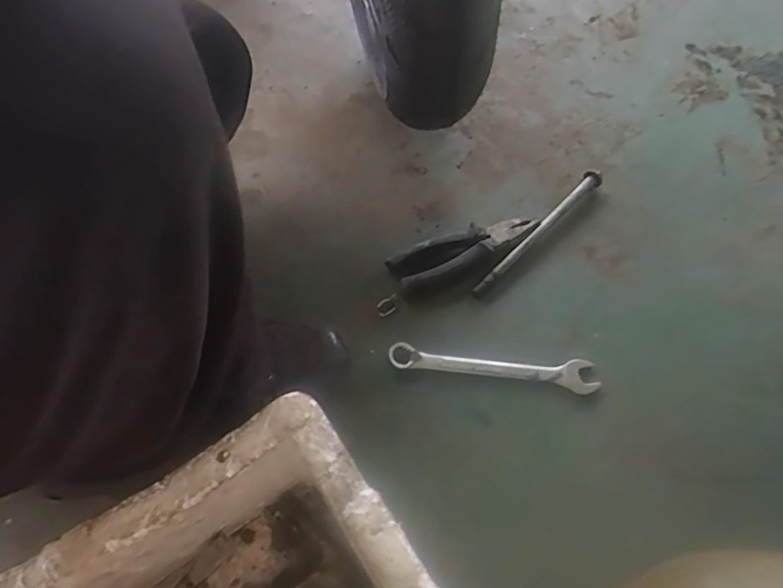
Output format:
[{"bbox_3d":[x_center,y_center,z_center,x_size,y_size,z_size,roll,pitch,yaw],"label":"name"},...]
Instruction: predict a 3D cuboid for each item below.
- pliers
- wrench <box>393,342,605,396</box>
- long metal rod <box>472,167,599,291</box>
[{"bbox_3d":[0.076,-0.050,0.590,0.163,0.017,0.046,-25,63,-16],"label":"pliers"},{"bbox_3d":[0.099,0.069,0.529,0.199,0.007,0.028,7,59,2],"label":"wrench"},{"bbox_3d":[0.169,-0.072,0.609,0.018,0.018,0.221,38,65,19],"label":"long metal rod"}]

